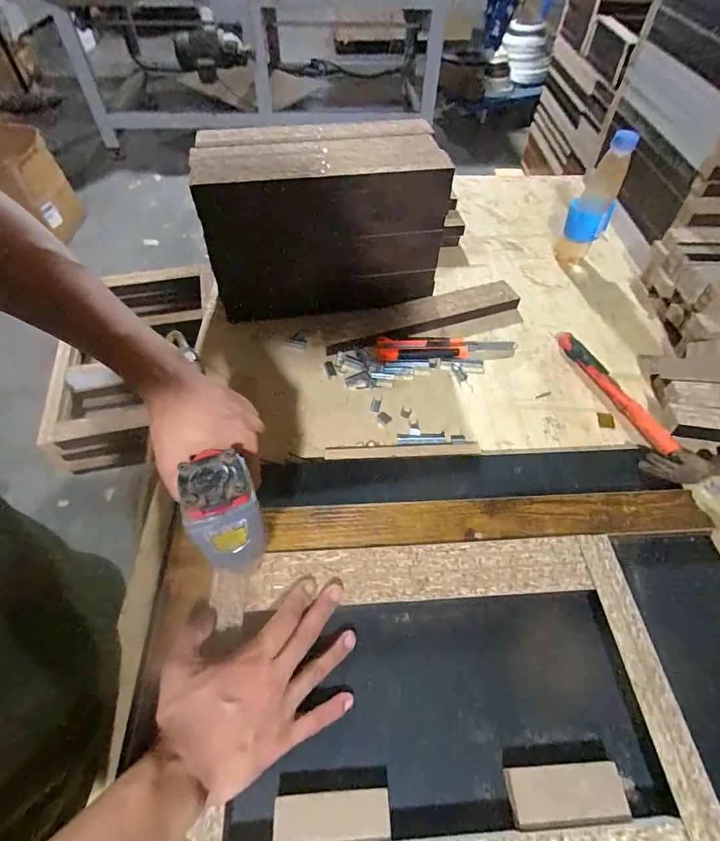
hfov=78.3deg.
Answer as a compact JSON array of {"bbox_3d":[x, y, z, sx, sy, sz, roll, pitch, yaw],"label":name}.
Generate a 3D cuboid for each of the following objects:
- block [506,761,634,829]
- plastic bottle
[{"bbox_3d":[0.147,0.271,0.321,0.081,0.021,0.033,-1,50,-3],"label":"block"},{"bbox_3d":[0.370,-0.345,0.701,0.066,0.186,0.060,26,55,17],"label":"plastic bottle"}]

